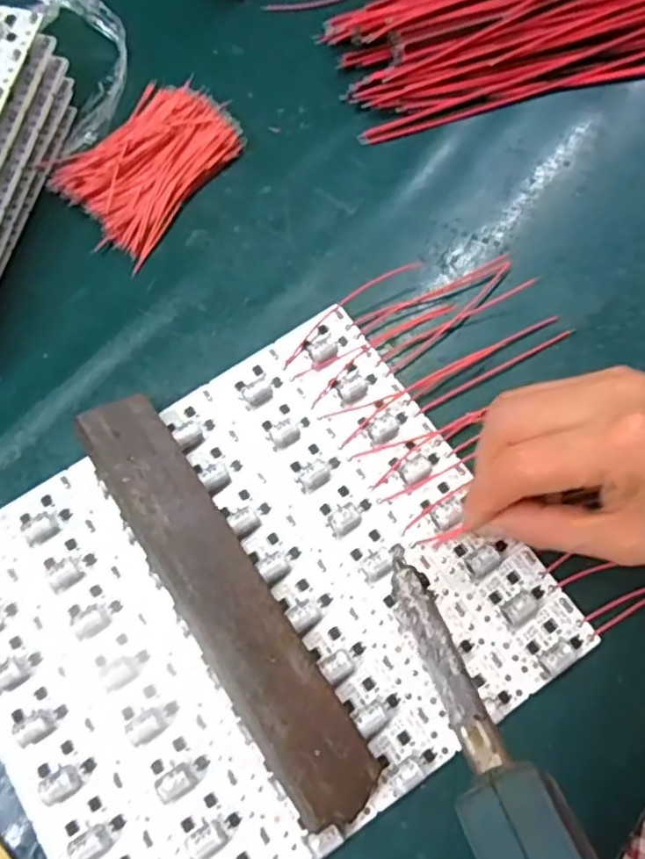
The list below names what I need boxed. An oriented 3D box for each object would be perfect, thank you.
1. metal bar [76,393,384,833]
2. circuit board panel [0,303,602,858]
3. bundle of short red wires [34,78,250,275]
[{"bbox_3d":[-0.043,0.067,0.280,0.044,0.006,0.196,-25,70,-34],"label":"metal bar"},{"bbox_3d":[-0.034,0.075,0.293,0.236,0.011,0.199,-33,73,-9],"label":"circuit board panel"},{"bbox_3d":[-0.100,-0.152,0.371,0.075,0.016,0.104,32,75,12],"label":"bundle of short red wires"}]

